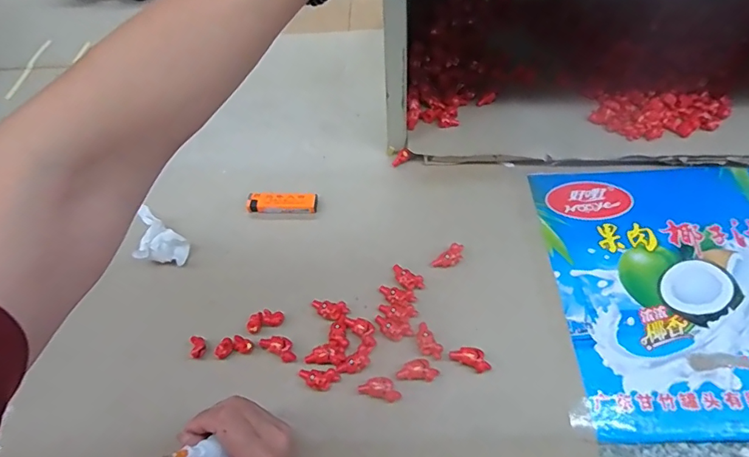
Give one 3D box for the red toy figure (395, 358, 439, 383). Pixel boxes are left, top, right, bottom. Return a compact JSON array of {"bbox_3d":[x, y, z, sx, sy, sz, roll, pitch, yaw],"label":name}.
[{"bbox_3d":[0.041,0.134,0.446,0.038,0.013,0.018,2,59,4],"label":"red toy figure"}]

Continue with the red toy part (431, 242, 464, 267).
[{"bbox_3d":[0.081,0.031,0.506,0.038,0.011,0.018,-36,64,-17],"label":"red toy part"}]

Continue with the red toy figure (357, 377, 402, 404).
[{"bbox_3d":[0.006,0.147,0.437,0.039,0.013,0.019,15,61,12],"label":"red toy figure"}]

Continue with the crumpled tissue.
[{"bbox_3d":[-0.240,0.017,0.517,0.070,0.042,0.046,34,66,20],"label":"crumpled tissue"}]

